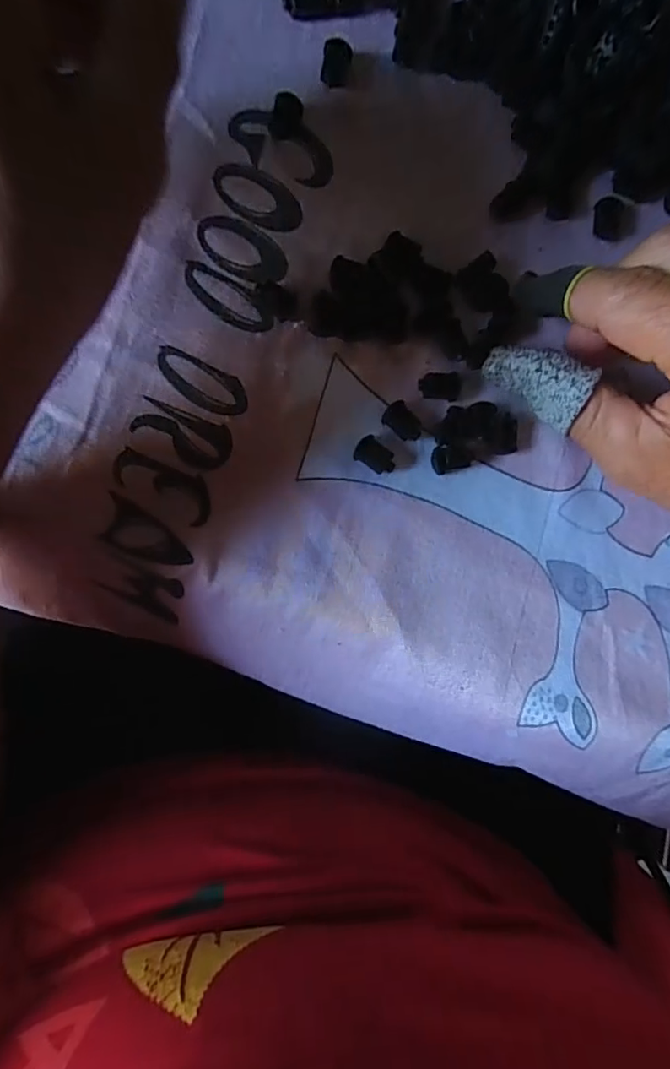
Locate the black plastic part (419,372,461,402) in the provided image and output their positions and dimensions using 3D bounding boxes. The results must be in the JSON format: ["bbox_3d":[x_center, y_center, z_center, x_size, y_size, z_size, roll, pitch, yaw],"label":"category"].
[{"bbox_3d":[0.040,-0.056,0.210,0.015,0.004,0.010,-6,90,-8],"label":"black plastic part"}]

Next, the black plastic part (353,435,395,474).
[{"bbox_3d":[0.016,-0.030,0.207,0.016,0.005,0.011,31,85,-6],"label":"black plastic part"}]

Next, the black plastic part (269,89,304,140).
[{"bbox_3d":[-0.018,-0.156,0.205,0.011,0.006,0.014,14,87,-8],"label":"black plastic part"}]

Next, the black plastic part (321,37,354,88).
[{"bbox_3d":[0.000,-0.178,0.208,0.010,0.005,0.015,15,87,-8],"label":"black plastic part"}]

